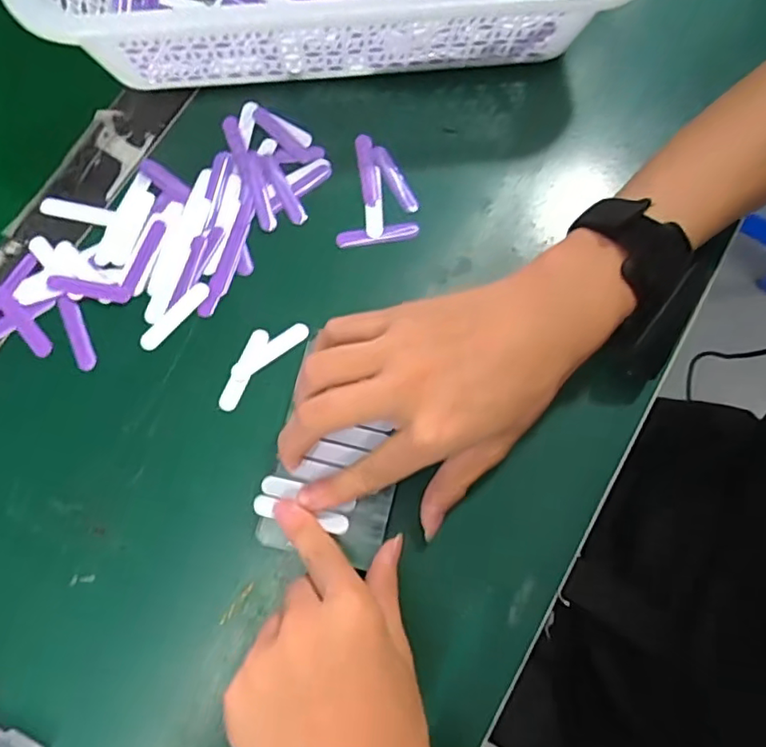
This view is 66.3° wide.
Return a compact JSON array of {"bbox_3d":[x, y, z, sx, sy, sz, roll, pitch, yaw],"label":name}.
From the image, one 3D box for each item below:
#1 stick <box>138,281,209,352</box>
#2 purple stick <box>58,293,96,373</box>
[{"bbox_3d":[-0.125,-0.035,0.352,0.010,0.004,0.051,41,80,10],"label":"stick"},{"bbox_3d":[-0.183,-0.025,0.349,0.011,0.004,0.048,-22,77,-5],"label":"purple stick"}]

